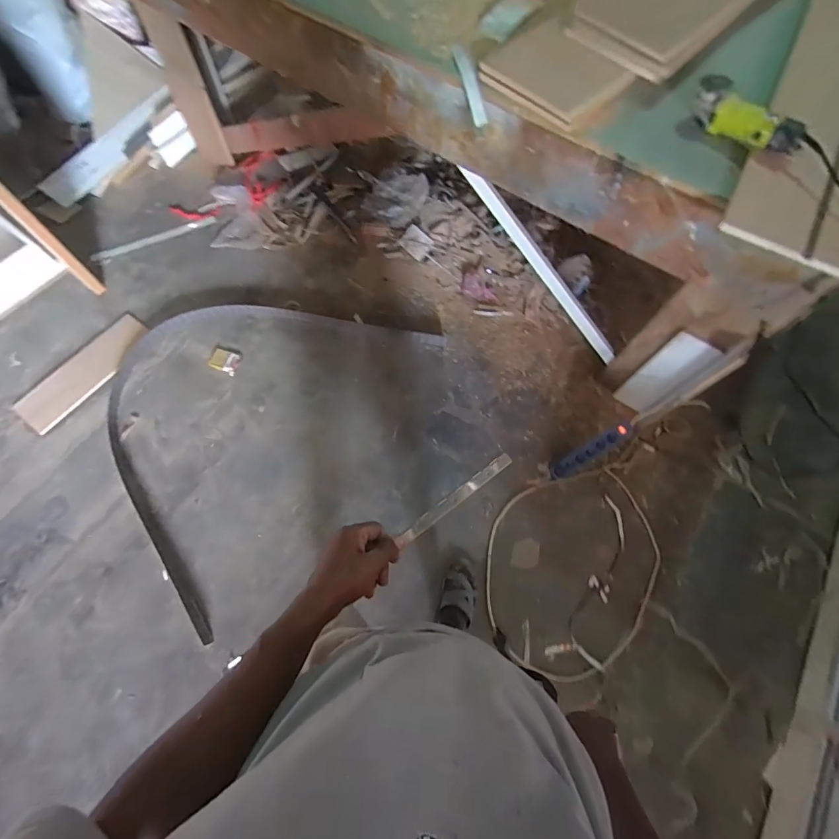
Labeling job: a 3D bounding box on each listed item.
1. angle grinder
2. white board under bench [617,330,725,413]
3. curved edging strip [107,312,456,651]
[{"bbox_3d":[0.745,-0.688,0.937,0.258,0.079,0.106,38,72,12],"label":"angle grinder"},{"bbox_3d":[0.784,-0.137,1.339,0.018,0.371,0.122,-19,67,-22],"label":"white board under bench"},{"bbox_3d":[-0.659,-0.092,1.531,0.977,0.041,1.303,35,73,10],"label":"curved edging strip"}]

